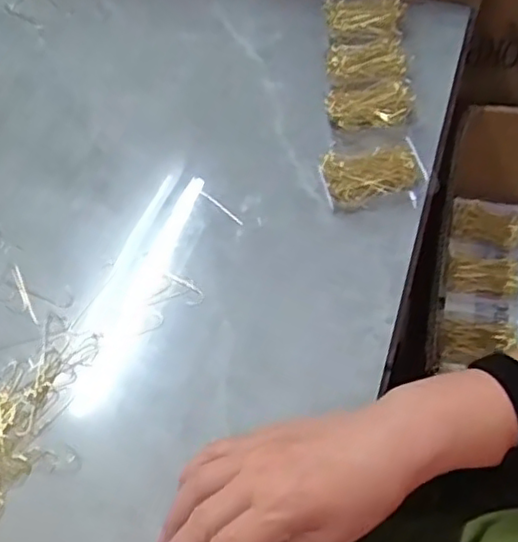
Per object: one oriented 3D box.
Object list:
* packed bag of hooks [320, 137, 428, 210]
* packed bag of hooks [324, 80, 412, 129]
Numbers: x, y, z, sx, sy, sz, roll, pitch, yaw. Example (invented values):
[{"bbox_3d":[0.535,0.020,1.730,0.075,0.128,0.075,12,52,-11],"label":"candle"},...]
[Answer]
[{"bbox_3d":[0.088,-0.080,0.511,0.076,0.020,0.064,-8,54,-3],"label":"packed bag of hooks"},{"bbox_3d":[0.094,-0.142,0.551,0.072,0.010,0.047,-7,54,-2],"label":"packed bag of hooks"}]

